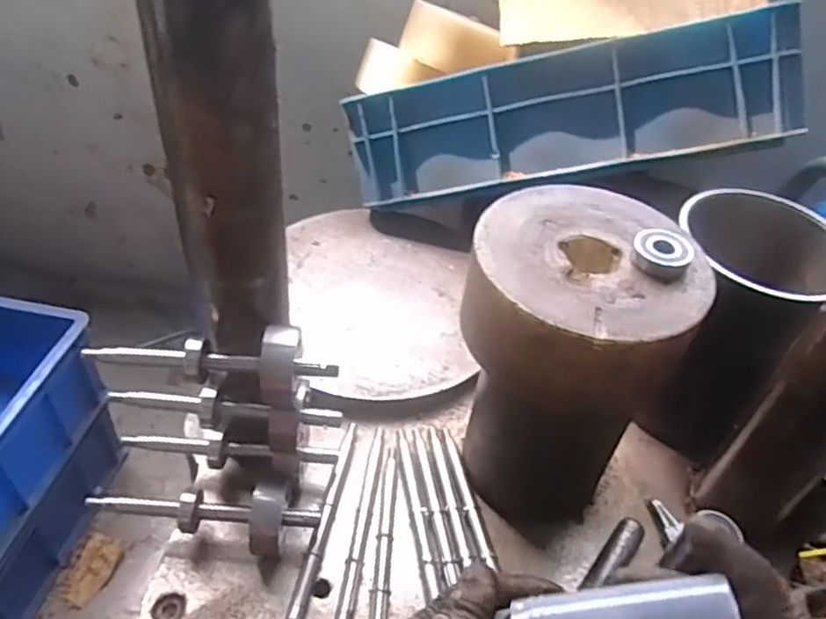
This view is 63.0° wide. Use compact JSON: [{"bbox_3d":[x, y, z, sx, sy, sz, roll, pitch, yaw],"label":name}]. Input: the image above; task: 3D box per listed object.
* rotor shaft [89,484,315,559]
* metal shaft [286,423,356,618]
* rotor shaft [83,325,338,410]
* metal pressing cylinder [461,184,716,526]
[{"bbox_3d":[-0.148,0.148,0.476,0.160,0.053,0.048,5,44,-2],"label":"rotor shaft"},{"bbox_3d":[-0.064,0.155,0.507,0.012,0.008,0.161,11,44,4],"label":"metal shaft"},{"bbox_3d":[-0.128,0.030,0.435,0.153,0.034,0.040,9,44,2],"label":"rotor shaft"},{"bbox_3d":[0.104,0.036,0.483,0.139,0.215,0.139,4,44,-4],"label":"metal pressing cylinder"}]

